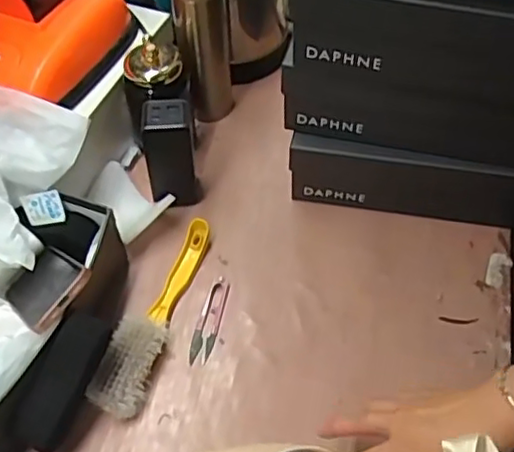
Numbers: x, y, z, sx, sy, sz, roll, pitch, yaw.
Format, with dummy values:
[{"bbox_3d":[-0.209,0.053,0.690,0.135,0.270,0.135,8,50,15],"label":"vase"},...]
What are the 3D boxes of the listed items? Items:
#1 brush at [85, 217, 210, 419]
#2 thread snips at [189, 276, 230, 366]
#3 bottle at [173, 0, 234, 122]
[{"bbox_3d":[-0.108,0.089,0.679,0.051,0.033,0.230,13,55,11],"label":"brush"},{"bbox_3d":[-0.050,0.100,0.689,0.023,0.010,0.102,9,54,8],"label":"thread snips"},{"bbox_3d":[-0.067,-0.242,0.789,0.066,0.239,0.075,-6,54,-4],"label":"bottle"}]

